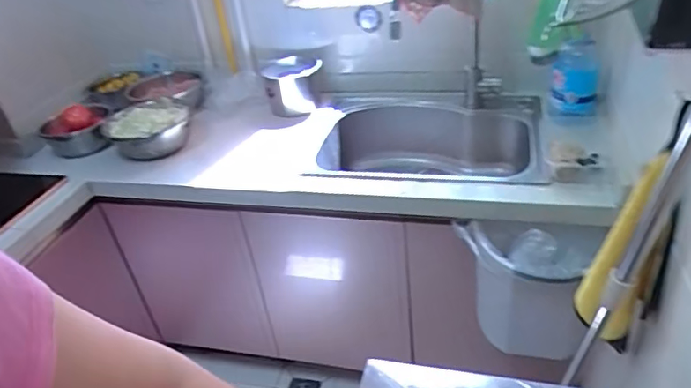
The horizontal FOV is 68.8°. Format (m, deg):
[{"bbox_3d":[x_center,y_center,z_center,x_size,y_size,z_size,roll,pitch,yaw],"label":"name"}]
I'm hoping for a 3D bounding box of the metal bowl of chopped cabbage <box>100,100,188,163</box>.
[{"bbox_3d":[-0.528,-0.175,1.346,0.216,0.080,0.256,-17,35,-14],"label":"metal bowl of chopped cabbage"}]

